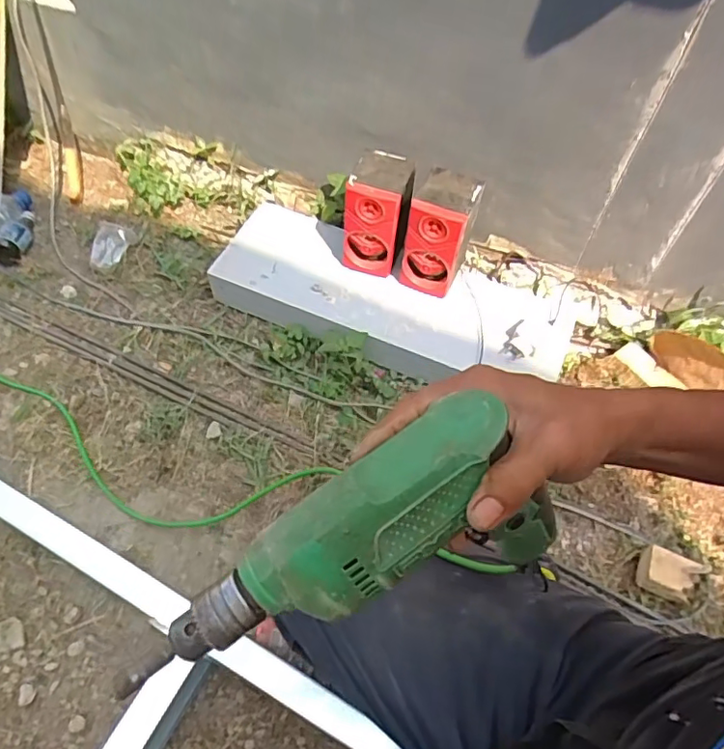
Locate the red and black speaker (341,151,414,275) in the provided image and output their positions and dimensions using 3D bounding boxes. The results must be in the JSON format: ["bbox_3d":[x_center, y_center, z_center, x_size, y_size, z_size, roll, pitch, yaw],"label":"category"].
[{"bbox_3d":[0.023,-0.258,0.915,0.088,0.173,0.101,16,58,8],"label":"red and black speaker"}]

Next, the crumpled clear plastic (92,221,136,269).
[{"bbox_3d":[-0.474,-0.240,1.061,0.062,0.043,0.096,16,58,8],"label":"crumpled clear plastic"}]

